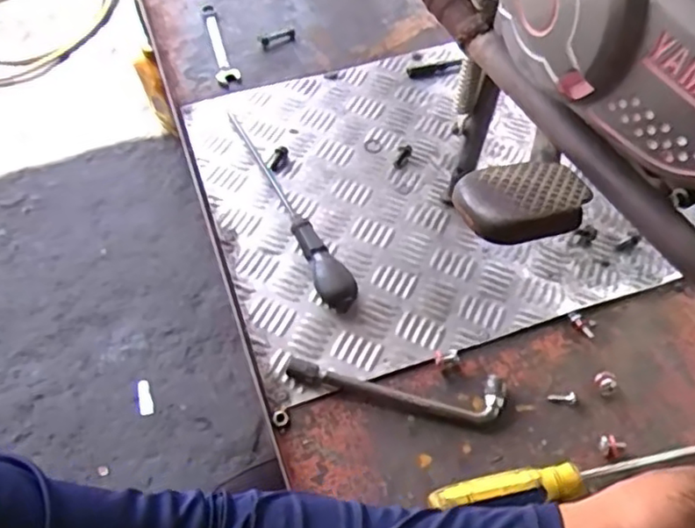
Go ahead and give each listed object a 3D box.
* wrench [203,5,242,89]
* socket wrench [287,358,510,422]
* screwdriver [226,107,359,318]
[{"bbox_3d":[-0.168,-0.289,0.788,0.028,0.011,0.183,-15,57,-10],"label":"wrench"},{"bbox_3d":[0.041,0.100,0.514,0.180,0.017,0.035,10,56,7],"label":"socket wrench"},{"bbox_3d":[-0.058,-0.066,0.623,0.033,0.028,0.276,-20,58,-13],"label":"screwdriver"}]

